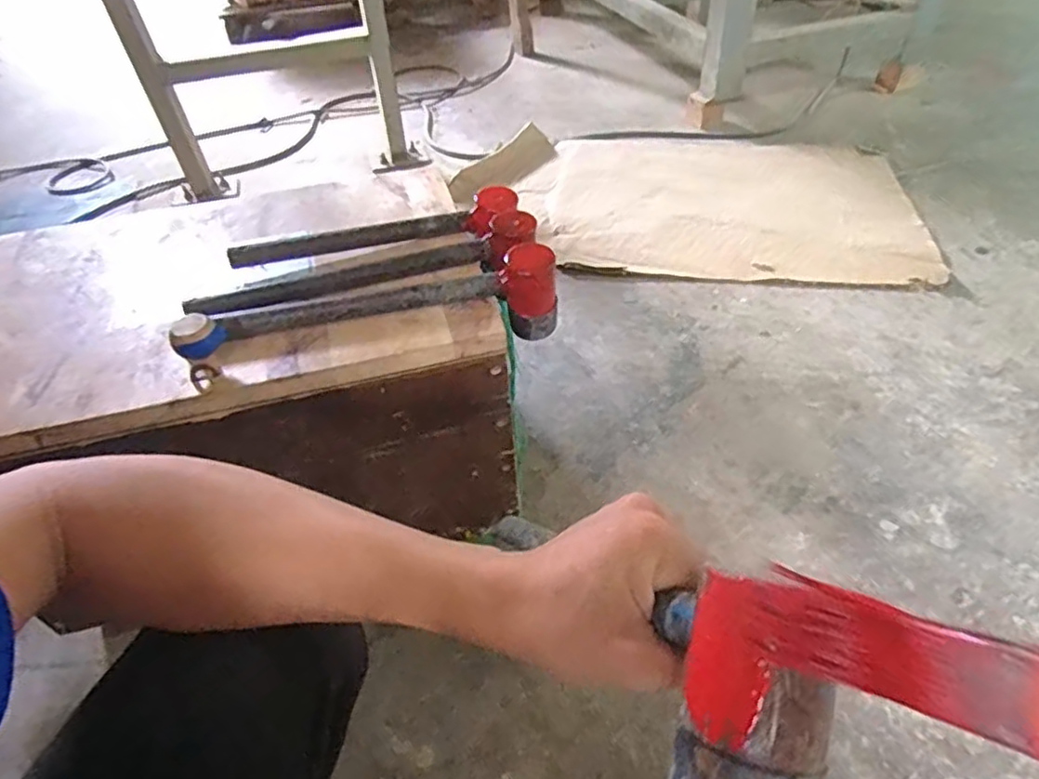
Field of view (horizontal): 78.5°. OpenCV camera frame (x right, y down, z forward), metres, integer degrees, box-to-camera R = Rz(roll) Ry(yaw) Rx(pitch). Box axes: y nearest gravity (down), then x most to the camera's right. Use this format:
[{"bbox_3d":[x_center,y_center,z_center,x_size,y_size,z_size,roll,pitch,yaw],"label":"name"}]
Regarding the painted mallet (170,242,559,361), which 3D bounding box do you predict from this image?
[{"bbox_3d":[-0.123,-0.062,0.569,0.320,0.080,0.051,-14,47,-10],"label":"painted mallet"}]

